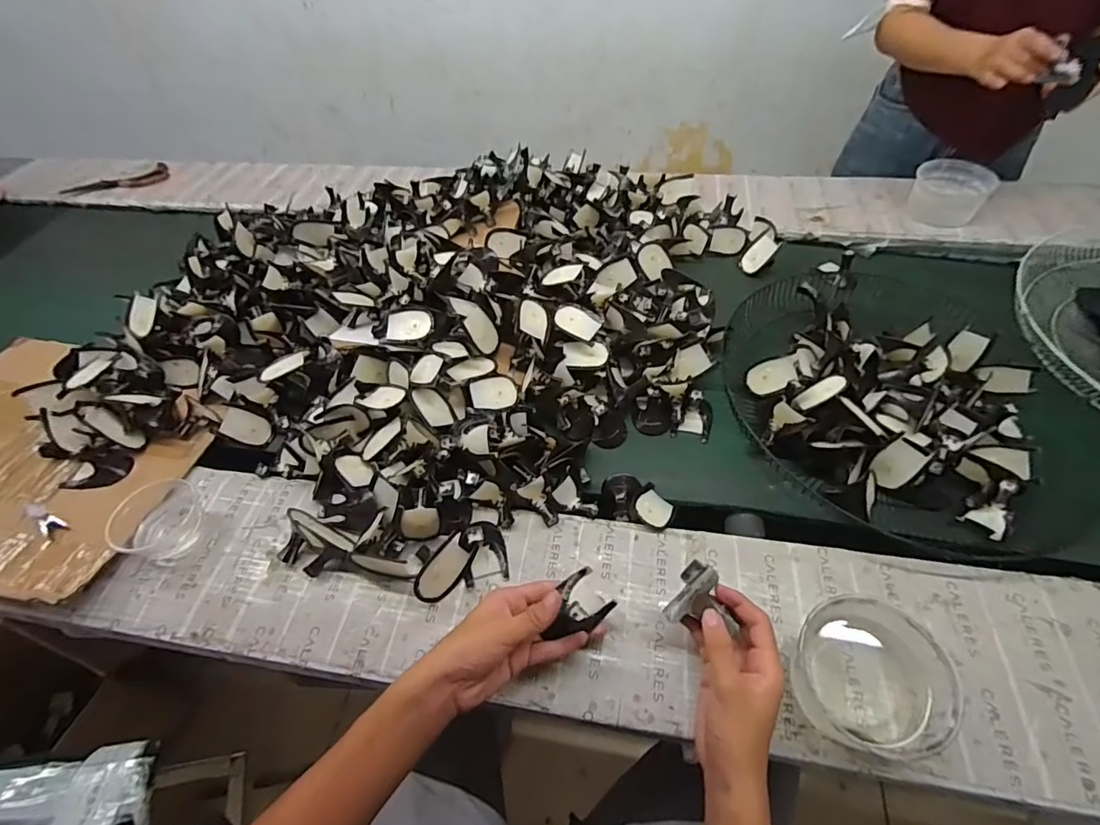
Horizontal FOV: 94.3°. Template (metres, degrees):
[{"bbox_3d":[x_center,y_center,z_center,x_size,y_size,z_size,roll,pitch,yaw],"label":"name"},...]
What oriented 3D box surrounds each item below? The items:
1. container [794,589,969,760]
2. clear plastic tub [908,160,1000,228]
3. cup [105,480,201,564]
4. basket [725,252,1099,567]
[{"bbox_3d":[0.266,0.226,0.435,0.113,0.060,0.113,-2,53,3],"label":"container"},{"bbox_3d":[0.694,-0.381,0.891,0.115,0.070,0.092,35,63,27],"label":"clear plastic tub"},{"bbox_3d":[-0.436,0.121,0.578,0.080,0.047,0.091,21,57,19],"label":"cup"},{"bbox_3d":[0.457,-0.036,0.665,0.447,0.080,0.433,-33,57,-19],"label":"basket"}]

